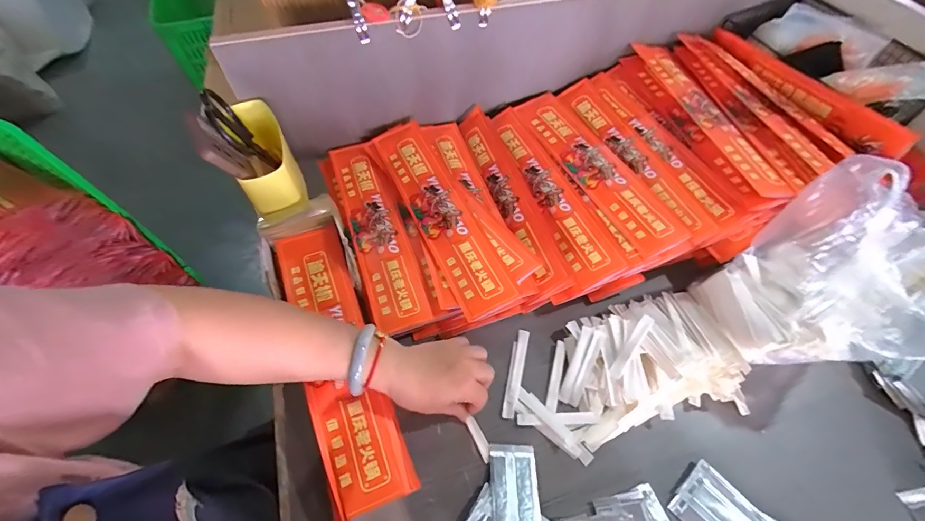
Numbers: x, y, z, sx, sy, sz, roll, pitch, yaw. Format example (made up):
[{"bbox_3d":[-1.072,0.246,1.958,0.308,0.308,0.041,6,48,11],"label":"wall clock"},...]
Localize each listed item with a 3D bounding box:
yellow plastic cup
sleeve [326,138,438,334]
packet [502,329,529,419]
[{"bbox_3d":[-0.261,-0.140,0.535,0.068,0.084,0.158,-16,60,-10],"label":"yellow plastic cup"},{"bbox_3d":[-0.122,-0.053,0.556,0.078,0.019,0.336,-17,60,-11],"label":"sleeve"},{"bbox_3d":[0.064,0.135,0.469,0.018,0.006,0.107,12,59,7],"label":"packet"}]

